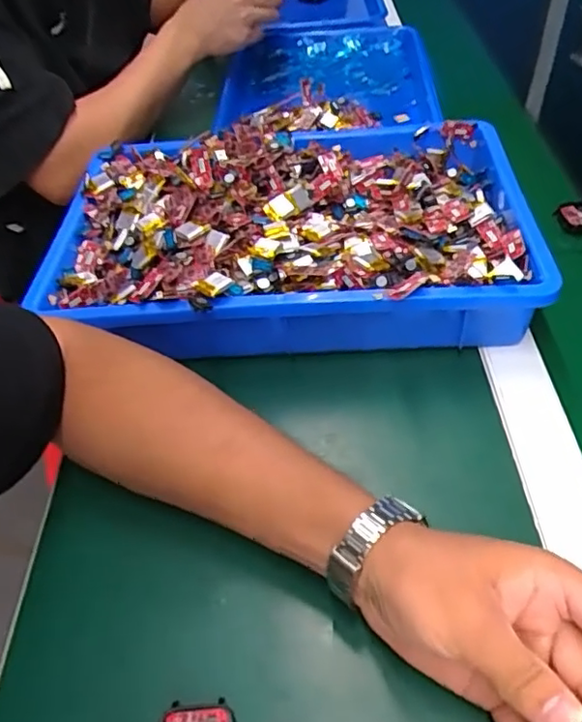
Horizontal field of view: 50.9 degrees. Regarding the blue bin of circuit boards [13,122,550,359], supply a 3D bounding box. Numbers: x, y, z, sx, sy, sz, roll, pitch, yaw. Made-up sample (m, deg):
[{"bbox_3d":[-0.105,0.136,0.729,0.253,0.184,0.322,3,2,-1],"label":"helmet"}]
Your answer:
[{"bbox_3d":[-0.003,-0.113,0.501,0.362,0.084,0.239,-3,46,4],"label":"blue bin of circuit boards"}]

